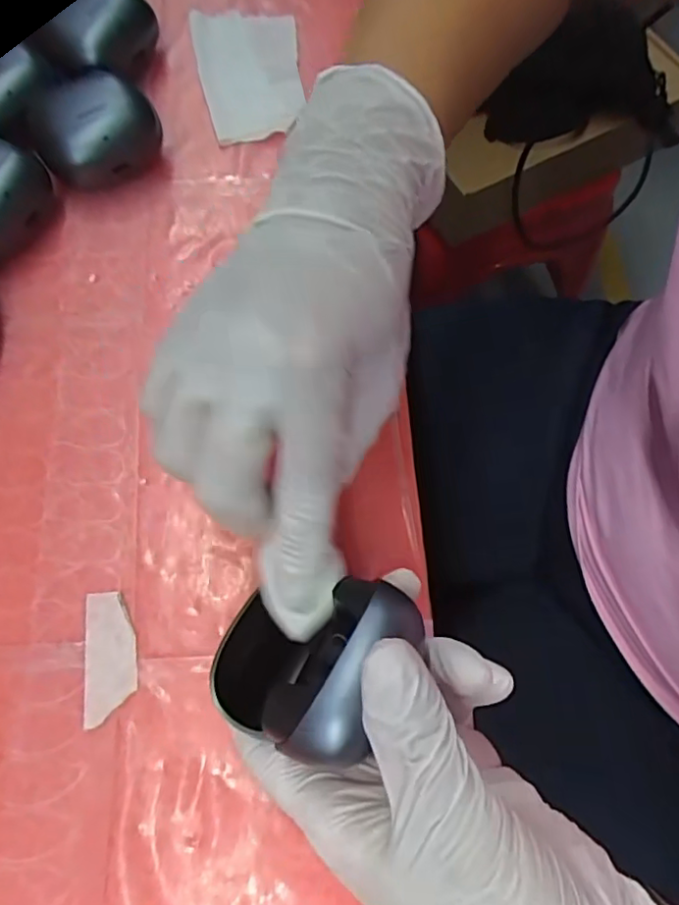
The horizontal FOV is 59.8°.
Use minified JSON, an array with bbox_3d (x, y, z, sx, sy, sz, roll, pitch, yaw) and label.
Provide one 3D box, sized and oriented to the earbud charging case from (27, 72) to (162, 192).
[{"bbox_3d":[-0.117,-0.154,0.287,0.057,0.031,0.047,-34,74,-12],"label":"earbud charging case"}]

